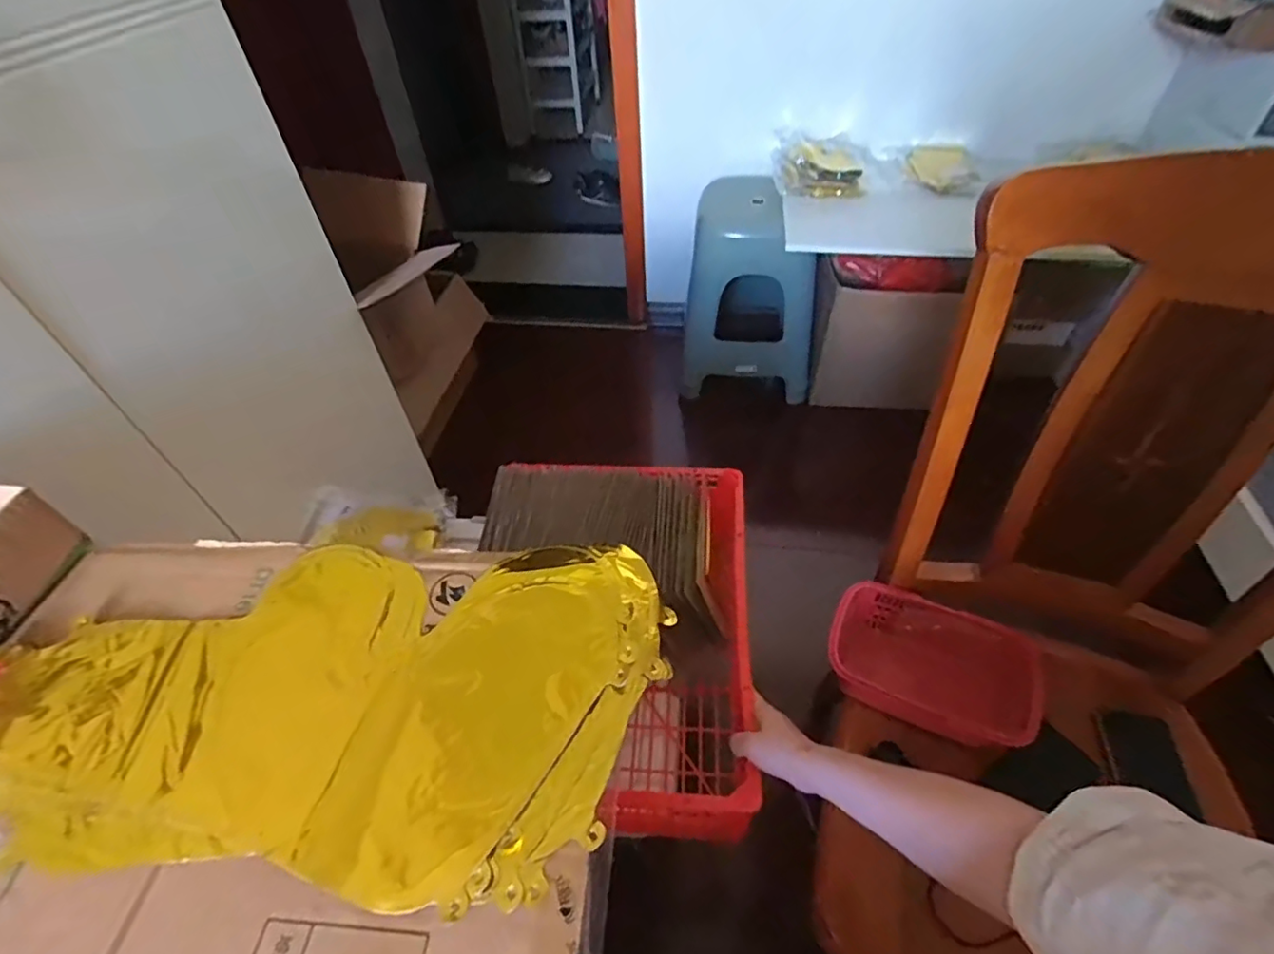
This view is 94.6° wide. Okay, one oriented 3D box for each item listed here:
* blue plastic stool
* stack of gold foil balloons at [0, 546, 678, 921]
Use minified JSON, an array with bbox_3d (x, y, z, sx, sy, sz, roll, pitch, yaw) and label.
[{"bbox_3d":[0.297,-0.468,1.572,0.341,0.488,0.256,2,48,5],"label":"blue plastic stool"},{"bbox_3d":[-0.208,0.143,0.396,0.438,0.009,0.226,0,48,4],"label":"stack of gold foil balloons"}]

